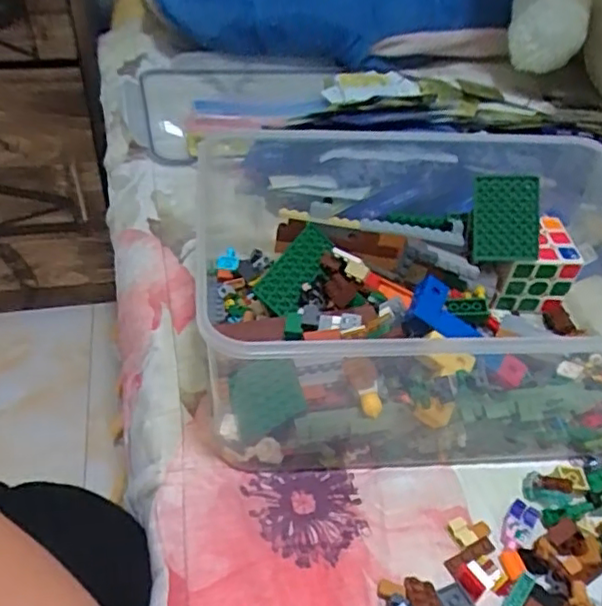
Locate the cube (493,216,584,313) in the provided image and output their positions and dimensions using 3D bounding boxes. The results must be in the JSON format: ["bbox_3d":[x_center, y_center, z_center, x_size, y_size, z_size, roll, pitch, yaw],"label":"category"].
[{"bbox_3d":[0.186,-0.029,0.509,0.062,0.060,0.051,-1,43,-3],"label":"cube"}]

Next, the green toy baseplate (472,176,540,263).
[{"bbox_3d":[0.156,-0.063,0.475,0.048,0.064,0.009,-1,4,15],"label":"green toy baseplate"}]

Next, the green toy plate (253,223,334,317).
[{"bbox_3d":[-0.003,-0.025,0.469,0.034,0.008,0.074,35,67,7],"label":"green toy plate"}]

